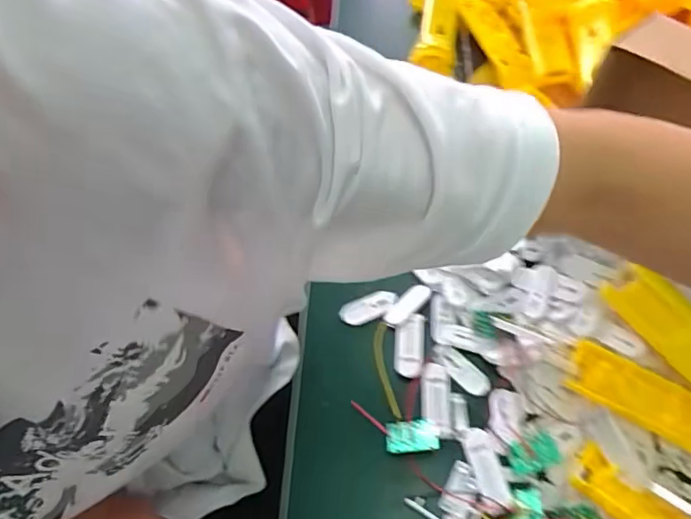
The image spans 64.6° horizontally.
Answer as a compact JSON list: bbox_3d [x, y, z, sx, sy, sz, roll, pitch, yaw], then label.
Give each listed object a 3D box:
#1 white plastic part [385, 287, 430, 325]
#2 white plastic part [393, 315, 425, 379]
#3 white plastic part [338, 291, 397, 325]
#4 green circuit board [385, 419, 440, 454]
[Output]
[{"bbox_3d":[0.055,0.040,0.489,0.049,0.004,0.017,-39,63,-19],"label":"white plastic part"},{"bbox_3d":[0.054,0.074,0.468,0.024,0.012,0.057,5,58,7],"label":"white plastic part"},{"bbox_3d":[0.021,0.045,0.494,0.052,0.009,0.022,-21,59,-10],"label":"white plastic part"},{"bbox_3d":[0.051,0.137,0.421,0.040,0.011,0.025,-3,57,2],"label":"green circuit board"}]

